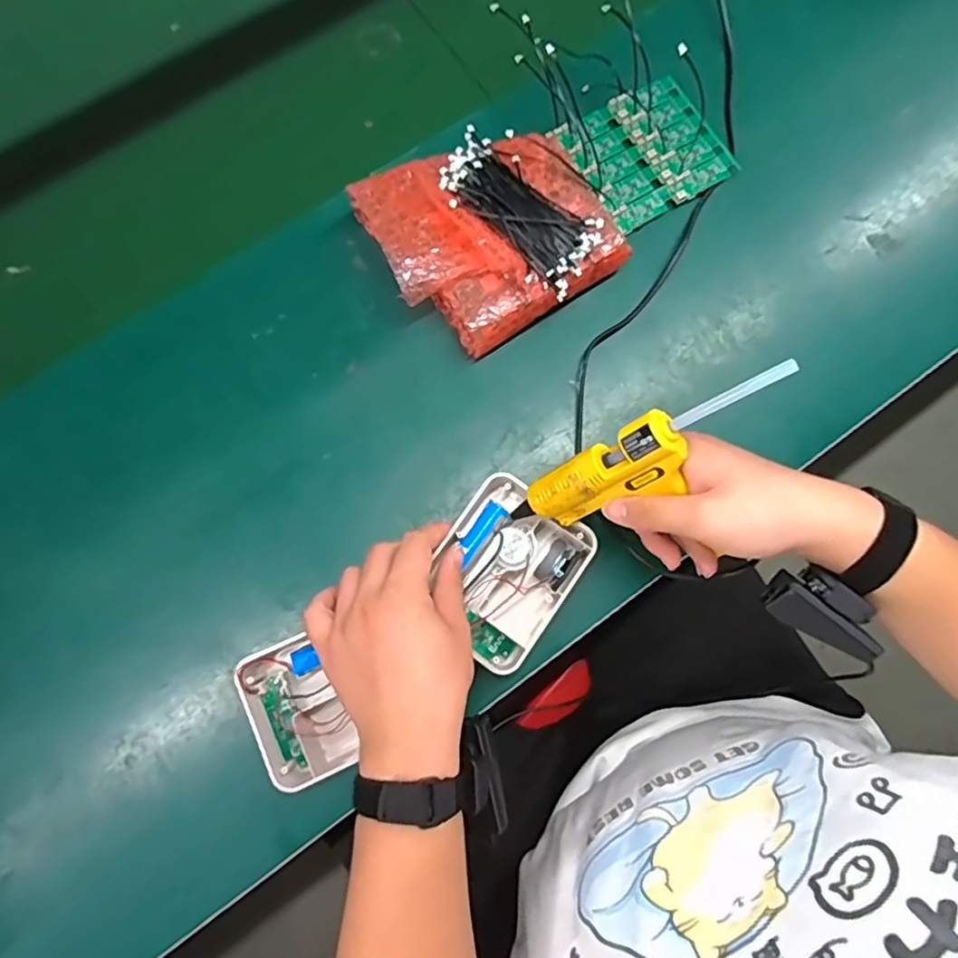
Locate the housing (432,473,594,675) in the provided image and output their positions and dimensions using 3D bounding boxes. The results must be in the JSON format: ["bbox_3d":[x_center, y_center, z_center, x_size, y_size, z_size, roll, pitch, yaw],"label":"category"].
[{"bbox_3d":[0.019,0.072,0.465,0.099,0.036,0.123,31,80,6],"label":"housing"}]

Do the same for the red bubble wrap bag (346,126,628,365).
[{"bbox_3d":[0.010,-0.213,0.517,0.189,0.061,0.172,-29,80,-6],"label":"red bubble wrap bag"}]

